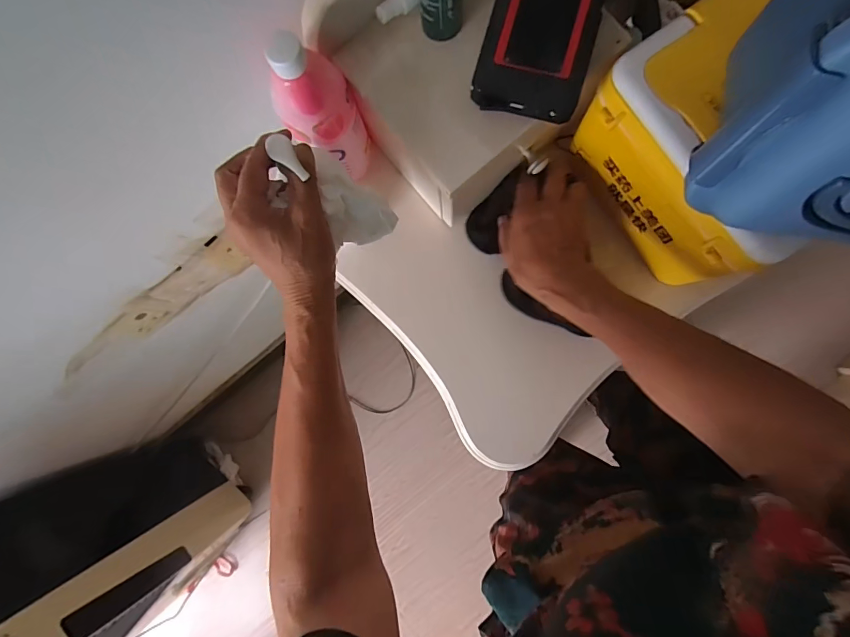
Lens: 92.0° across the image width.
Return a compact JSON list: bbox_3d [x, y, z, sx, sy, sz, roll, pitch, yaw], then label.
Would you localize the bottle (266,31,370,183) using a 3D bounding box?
[{"bbox_3d":[-0.098,-0.195,0.394,0.056,0.167,0.059,11,87,3],"label":"bottle"}]

